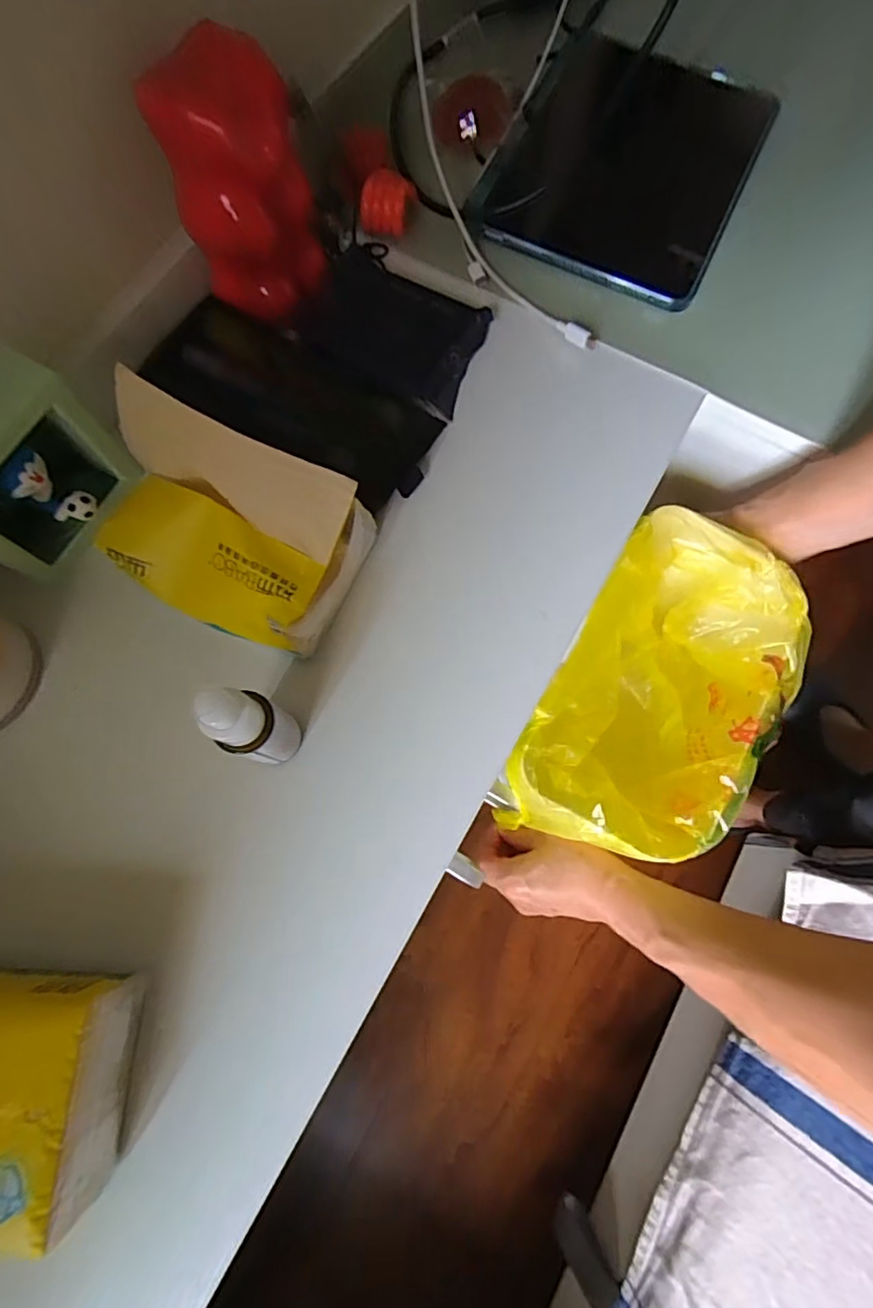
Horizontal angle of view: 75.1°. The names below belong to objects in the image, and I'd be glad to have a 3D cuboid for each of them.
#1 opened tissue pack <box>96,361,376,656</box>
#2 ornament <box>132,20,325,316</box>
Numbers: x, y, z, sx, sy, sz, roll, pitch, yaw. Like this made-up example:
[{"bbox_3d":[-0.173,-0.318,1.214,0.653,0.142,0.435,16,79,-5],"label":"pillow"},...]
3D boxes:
[{"bbox_3d":[-0.115,-0.072,0.311,0.134,0.092,0.096,20,75,5],"label":"opened tissue pack"},{"bbox_3d":[-0.120,-0.298,0.367,0.060,0.135,0.080,44,78,11],"label":"ornament"}]

